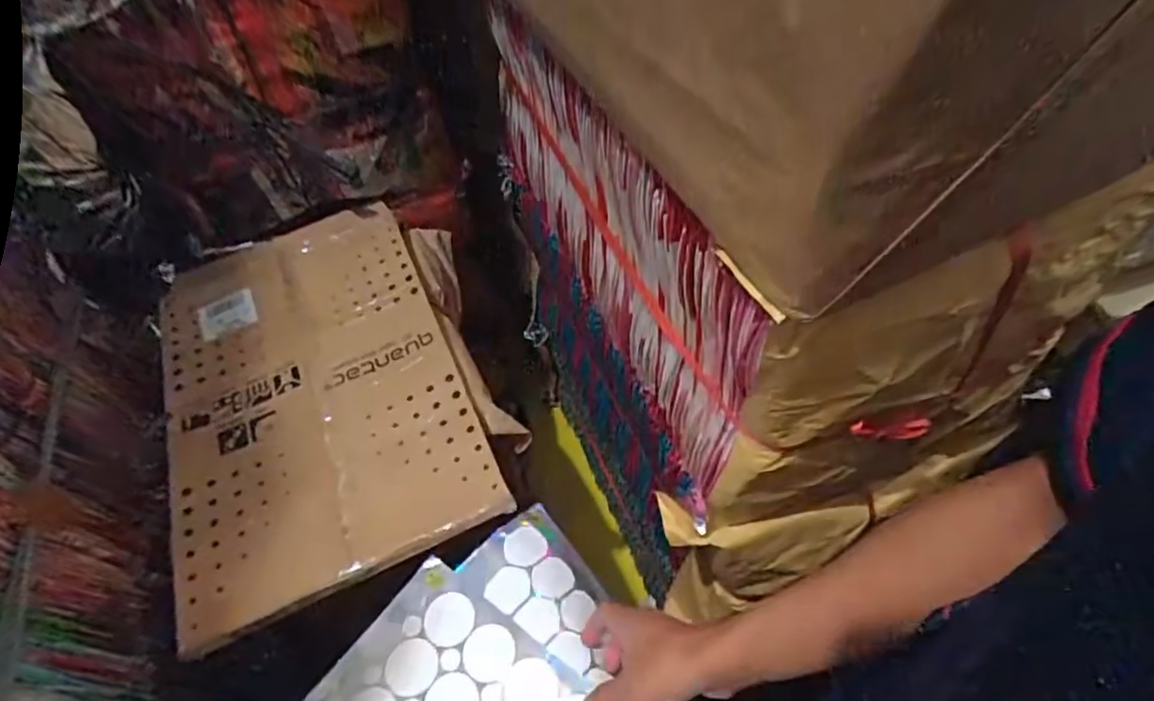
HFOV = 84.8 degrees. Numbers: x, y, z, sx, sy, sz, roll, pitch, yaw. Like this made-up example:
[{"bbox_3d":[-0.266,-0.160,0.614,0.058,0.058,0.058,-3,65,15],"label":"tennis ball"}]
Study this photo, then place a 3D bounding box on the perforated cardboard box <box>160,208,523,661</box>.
[{"bbox_3d":[-0.321,0.026,0.756,0.328,0.039,0.535,-21,53,-11],"label":"perforated cardboard box"}]

